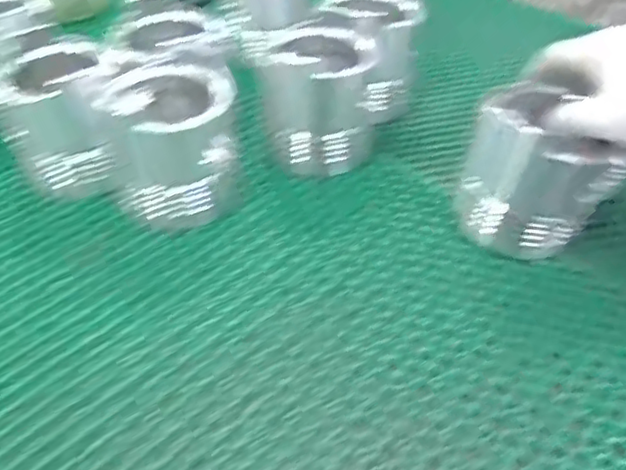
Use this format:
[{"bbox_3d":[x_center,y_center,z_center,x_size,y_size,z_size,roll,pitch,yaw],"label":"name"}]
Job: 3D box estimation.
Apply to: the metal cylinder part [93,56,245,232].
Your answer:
[{"bbox_3d":[-0.097,-0.066,0.452,0.088,0.093,0.080,-10,45,-11],"label":"metal cylinder part"}]

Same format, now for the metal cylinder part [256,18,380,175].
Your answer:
[{"bbox_3d":[0.004,-0.109,0.496,0.085,0.088,0.073,-3,44,-4],"label":"metal cylinder part"}]

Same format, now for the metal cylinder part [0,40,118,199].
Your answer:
[{"bbox_3d":[-0.181,-0.084,0.472,0.079,0.091,0.072,-1,44,-1],"label":"metal cylinder part"}]

